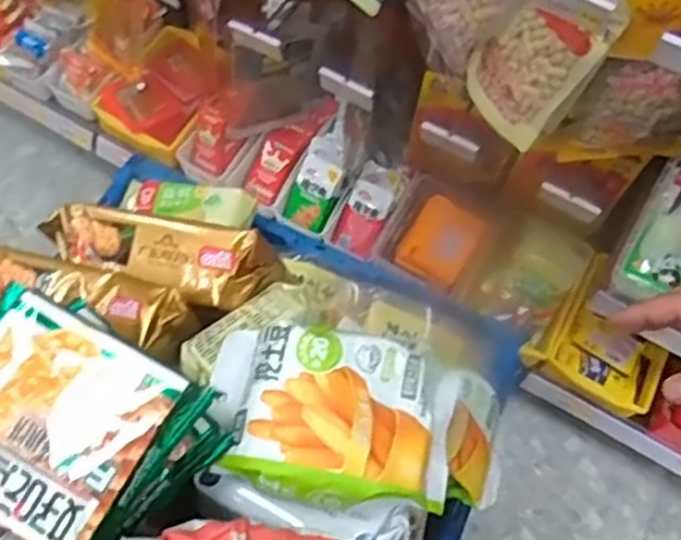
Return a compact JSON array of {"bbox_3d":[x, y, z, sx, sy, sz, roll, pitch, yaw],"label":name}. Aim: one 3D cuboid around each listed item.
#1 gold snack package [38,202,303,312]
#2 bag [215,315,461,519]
[{"bbox_3d":[-0.143,-0.014,0.581,0.193,0.059,0.071,14,66,0],"label":"gold snack package"},{"bbox_3d":[-0.007,0.095,0.493,0.159,0.046,0.111,11,66,-1],"label":"bag"}]

